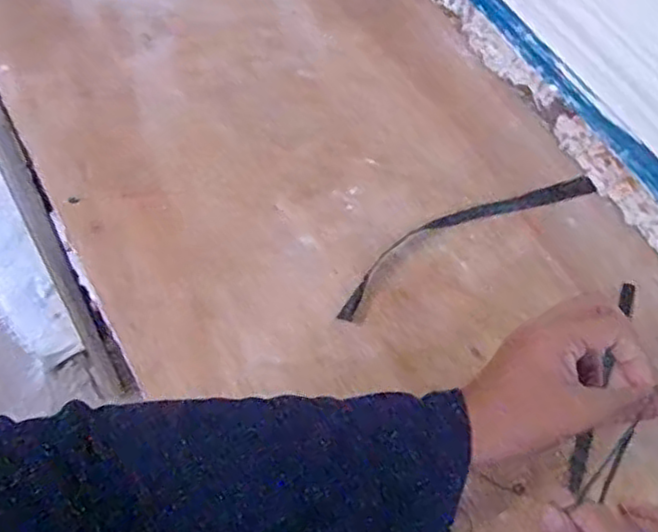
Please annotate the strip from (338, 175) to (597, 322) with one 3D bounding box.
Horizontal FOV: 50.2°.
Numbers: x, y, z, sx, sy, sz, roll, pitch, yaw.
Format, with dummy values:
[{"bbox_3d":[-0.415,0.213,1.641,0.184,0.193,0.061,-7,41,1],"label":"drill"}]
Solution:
[{"bbox_3d":[0.101,-0.026,0.520,0.235,0.014,0.037,-27,65,-18],"label":"strip"}]

